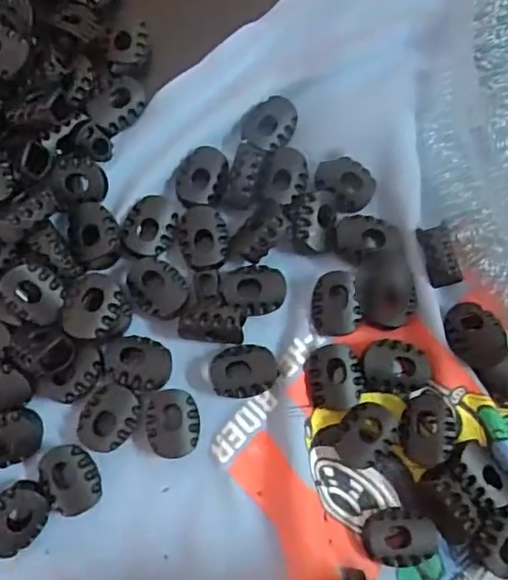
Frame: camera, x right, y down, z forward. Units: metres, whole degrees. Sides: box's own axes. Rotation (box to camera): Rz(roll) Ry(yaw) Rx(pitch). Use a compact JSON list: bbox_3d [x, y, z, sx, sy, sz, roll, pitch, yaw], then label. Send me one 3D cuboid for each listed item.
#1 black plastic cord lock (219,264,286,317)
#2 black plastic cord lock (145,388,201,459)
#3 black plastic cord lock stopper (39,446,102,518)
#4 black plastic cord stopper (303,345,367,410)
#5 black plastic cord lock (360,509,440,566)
[{"bbox_3d":[0.000,0.000,0.197,0.021,0.004,0.017,-8,78,-3],"label":"black plastic cord lock"},{"bbox_3d":[-0.026,0.043,0.188,0.016,0.007,0.021,-5,78,-3],"label":"black plastic cord lock"},{"bbox_3d":[-0.058,0.059,0.181,0.016,0.005,0.021,-33,80,-8],"label":"black plastic cord lock stopper"},{"bbox_3d":[0.027,0.028,0.191,0.018,0.004,0.021,-10,78,-4],"label":"black plastic cord stopper"},{"bbox_3d":[0.046,0.077,0.182,0.023,0.008,0.016,-5,78,-3],"label":"black plastic cord lock"}]

